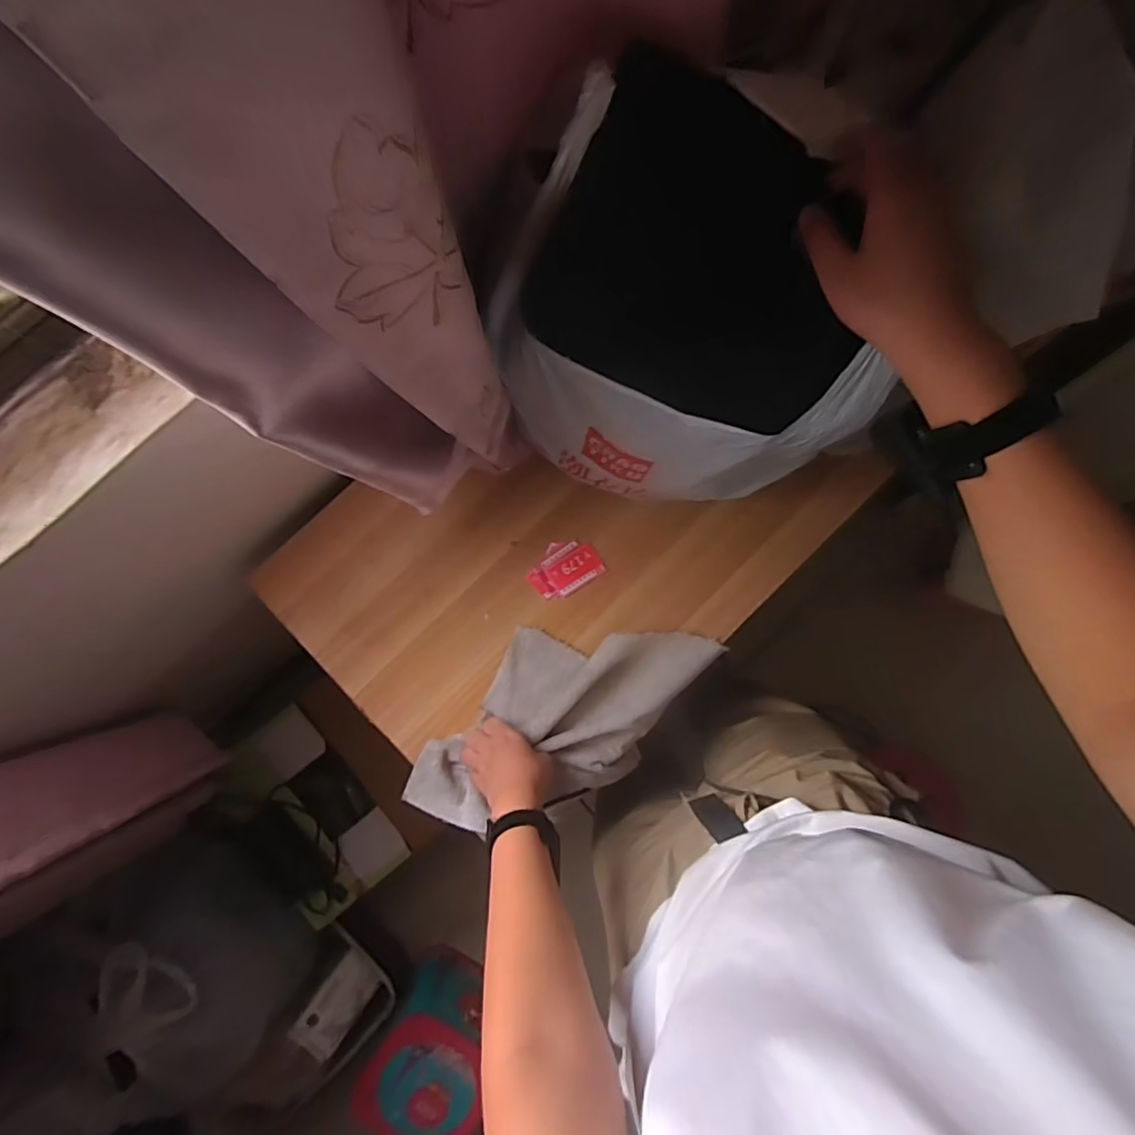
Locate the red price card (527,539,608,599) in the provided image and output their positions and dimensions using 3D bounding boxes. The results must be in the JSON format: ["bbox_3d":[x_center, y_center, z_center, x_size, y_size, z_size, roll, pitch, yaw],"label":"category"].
[{"bbox_3d":[-0.004,0.001,0.752,0.096,0.004,0.067,-30,88,-4],"label":"red price card"}]

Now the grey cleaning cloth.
[{"bbox_3d":[-0.004,0.189,0.737,0.417,0.071,0.217,-26,88,-3],"label":"grey cleaning cloth"}]

